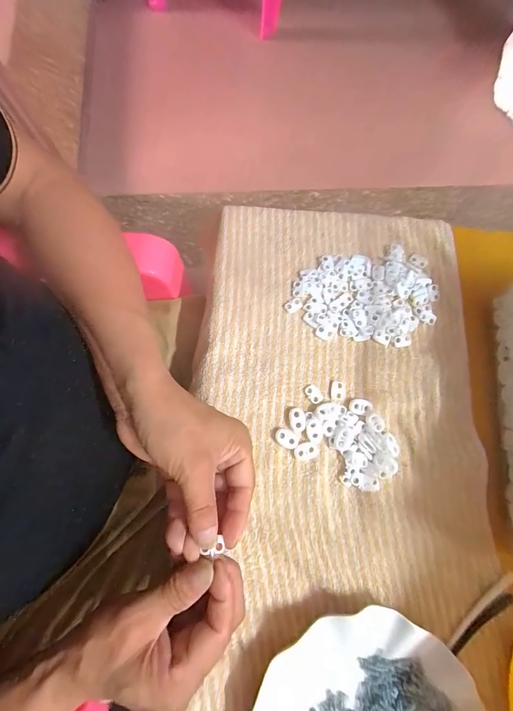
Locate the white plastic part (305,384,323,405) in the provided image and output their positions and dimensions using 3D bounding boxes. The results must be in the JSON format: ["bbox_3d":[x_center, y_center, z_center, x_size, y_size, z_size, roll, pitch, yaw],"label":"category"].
[{"bbox_3d":[0.057,0.038,0.309,0.013,0.004,0.020,-37,78,-10],"label":"white plastic part"}]

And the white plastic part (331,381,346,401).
[{"bbox_3d":[0.082,0.036,0.311,0.014,0.004,0.018,7,74,1],"label":"white plastic part"}]

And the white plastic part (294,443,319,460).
[{"bbox_3d":[0.047,0.090,0.294,0.023,0.004,0.015,-10,74,-3],"label":"white plastic part"}]

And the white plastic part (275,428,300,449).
[{"bbox_3d":[0.029,0.079,0.296,0.023,0.005,0.016,26,75,7],"label":"white plastic part"}]

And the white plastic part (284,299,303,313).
[{"bbox_3d":[0.039,-0.053,0.330,0.019,0.004,0.013,-32,77,-9],"label":"white plastic part"}]

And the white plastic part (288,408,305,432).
[{"bbox_3d":[0.039,0.062,0.300,0.015,0.004,0.023,-3,74,-2],"label":"white plastic part"}]

